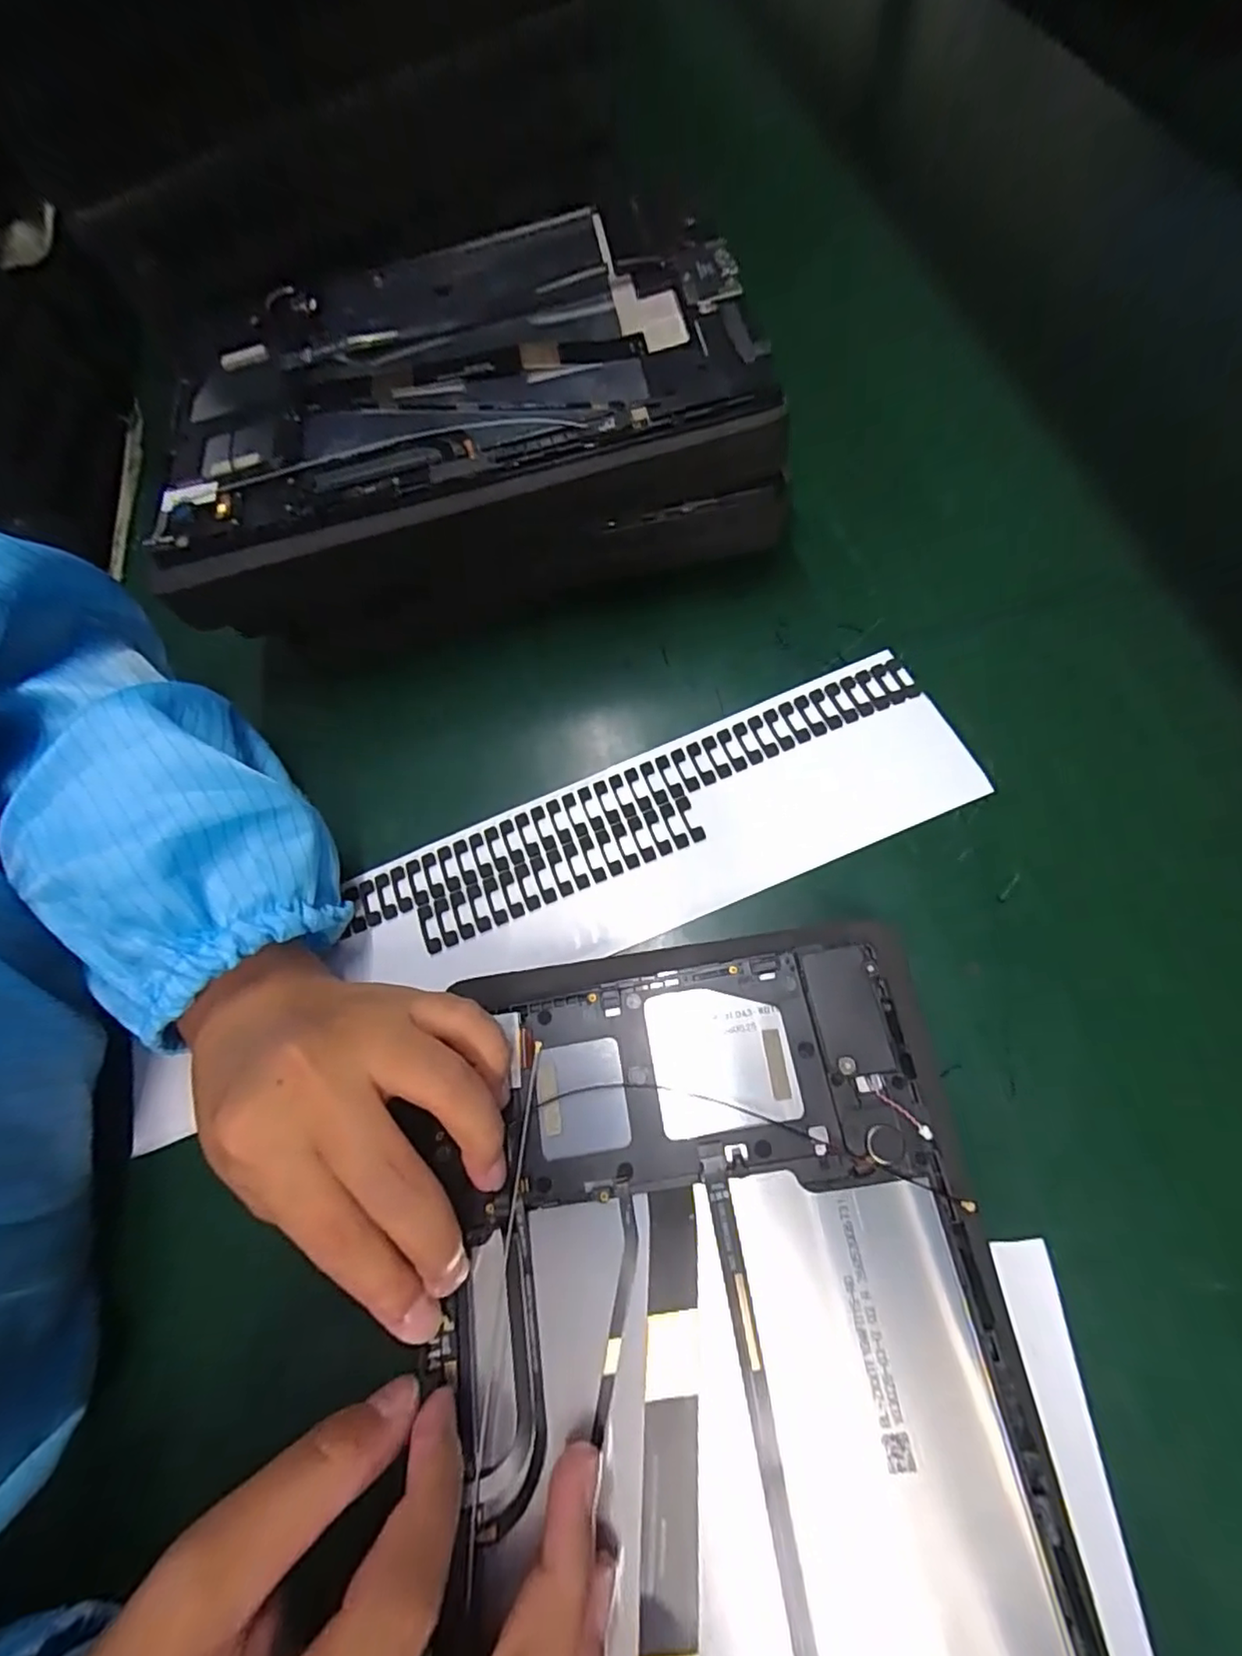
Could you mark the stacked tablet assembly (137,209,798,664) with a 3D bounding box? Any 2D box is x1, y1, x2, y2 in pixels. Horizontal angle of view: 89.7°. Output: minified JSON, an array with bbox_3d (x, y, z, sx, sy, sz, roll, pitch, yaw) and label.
[{"bbox_3d":[-0.066,-0.171,0.270,0.240,0.066,0.163,-12,66,5],"label":"stacked tablet assembly"}]

